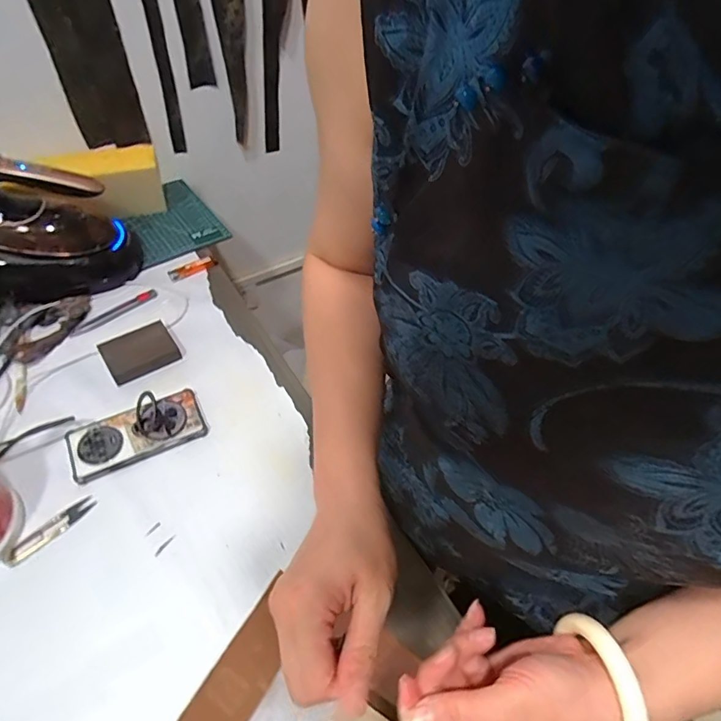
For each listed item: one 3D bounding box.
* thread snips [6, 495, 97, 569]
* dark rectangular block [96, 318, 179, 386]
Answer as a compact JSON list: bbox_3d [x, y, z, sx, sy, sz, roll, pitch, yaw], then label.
[{"bbox_3d":[-0.379,0.206,0.596,0.025,0.007,0.106,35,57,21],"label":"thread snips"},{"bbox_3d":[-0.347,-0.015,0.763,0.100,0.018,0.084,-28,59,-24],"label":"dark rectangular block"}]

